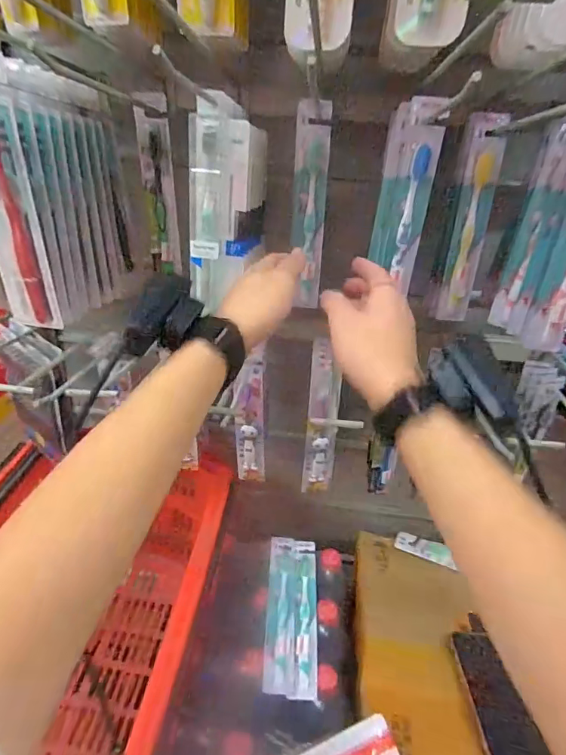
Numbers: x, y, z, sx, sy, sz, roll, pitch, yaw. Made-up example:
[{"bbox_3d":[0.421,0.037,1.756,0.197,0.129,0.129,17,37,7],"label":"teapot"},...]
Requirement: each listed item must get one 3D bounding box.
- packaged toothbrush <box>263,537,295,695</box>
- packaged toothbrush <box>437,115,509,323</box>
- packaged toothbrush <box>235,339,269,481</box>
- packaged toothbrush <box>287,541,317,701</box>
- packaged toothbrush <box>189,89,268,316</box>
[{"bbox_3d":[-0.003,0.307,0.614,0.035,0.021,0.229,4,28,0],"label":"packaged toothbrush"},{"bbox_3d":[0.211,-0.171,0.505,0.044,0.215,0.023,18,31,23],"label":"packaged toothbrush"},{"bbox_3d":[-0.045,0.060,0.628,0.042,0.219,0.022,-2,29,-13],"label":"packaged toothbrush"},{"bbox_3d":[0.029,0.311,0.613,0.035,0.026,0.229,5,28,1],"label":"packaged toothbrush"},{"bbox_3d":[-0.051,-0.177,0.458,0.090,0.184,0.035,-16,34,-33],"label":"packaged toothbrush"}]

